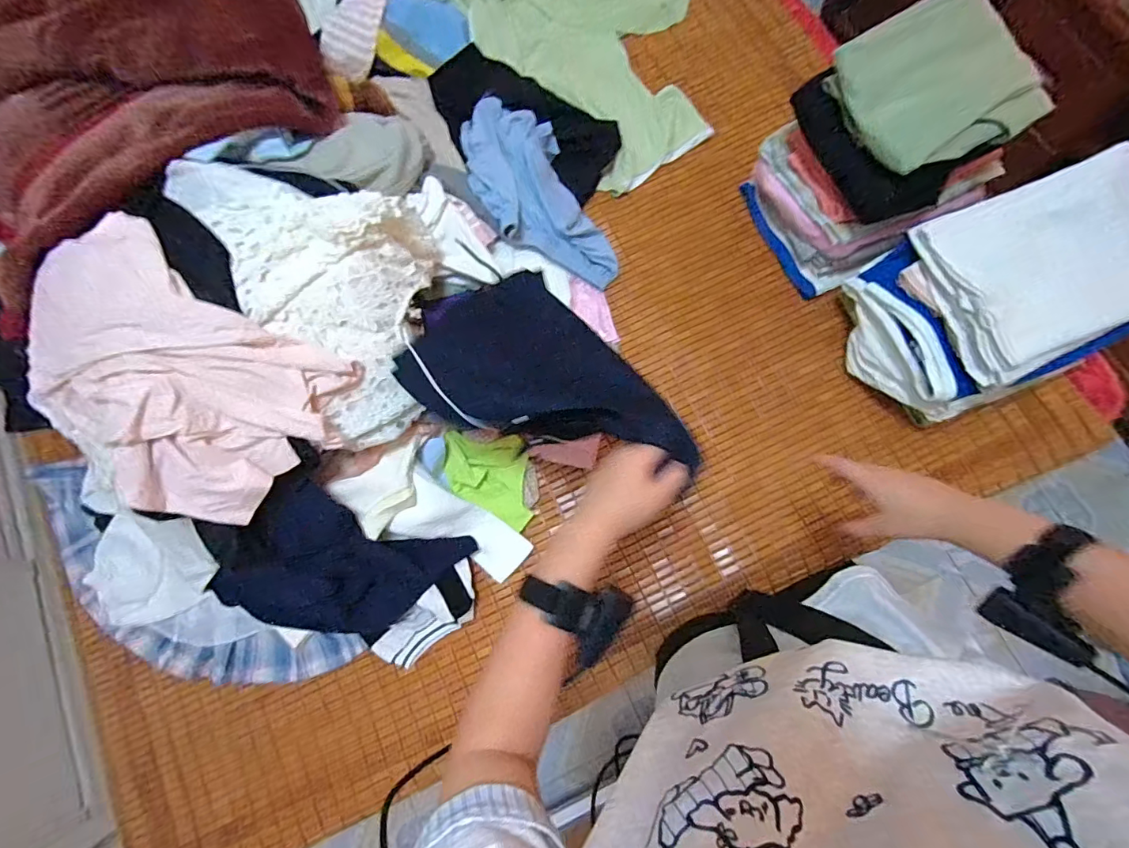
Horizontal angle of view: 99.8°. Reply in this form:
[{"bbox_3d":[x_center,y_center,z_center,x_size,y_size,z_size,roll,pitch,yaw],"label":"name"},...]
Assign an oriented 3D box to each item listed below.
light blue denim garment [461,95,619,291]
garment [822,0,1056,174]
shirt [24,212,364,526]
[{"bbox_3d":[-0.058,-0.412,0.843,0.184,0.119,0.375,-26,80,-4],"label":"light blue denim garment"},{"bbox_3d":[0.498,-0.448,0.619,0.209,0.075,0.197,-29,79,-3],"label":"garment"},{"bbox_3d":[-0.467,-0.058,0.552,0.382,0.099,0.257,32,82,9],"label":"shirt"}]

